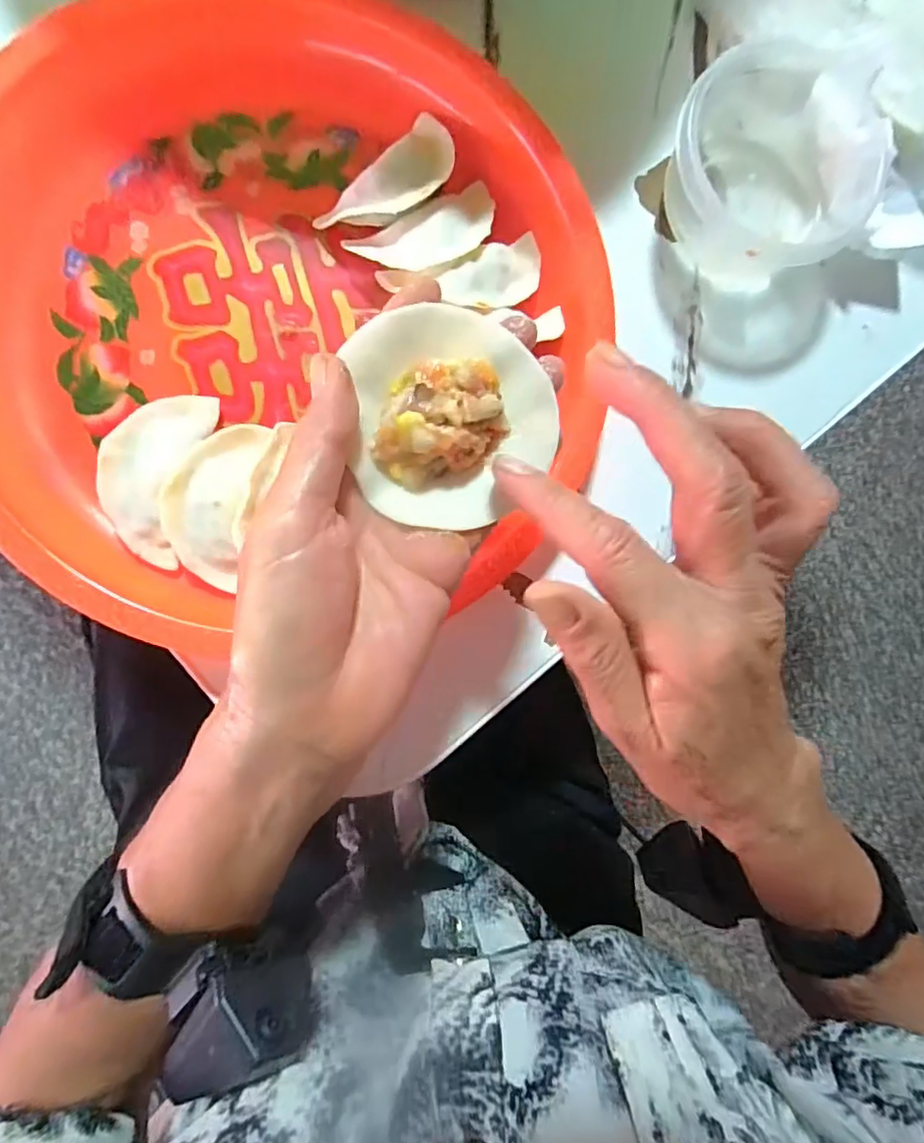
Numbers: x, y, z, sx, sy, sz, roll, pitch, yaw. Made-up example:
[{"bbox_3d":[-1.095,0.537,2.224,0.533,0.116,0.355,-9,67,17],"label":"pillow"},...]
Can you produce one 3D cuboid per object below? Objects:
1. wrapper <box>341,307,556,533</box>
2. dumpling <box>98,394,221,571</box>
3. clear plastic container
[{"bbox_3d":[-0.002,-0.053,0.203,0.068,0.017,0.072,-4,90,-5],"label":"wrapper"},{"bbox_3d":[-0.138,-0.044,0.262,0.036,0.018,0.078,15,87,-7],"label":"dumpling"},{"bbox_3d":[0.156,-0.206,0.297,0.102,0.043,0.106,-15,93,-8],"label":"clear plastic container"}]

